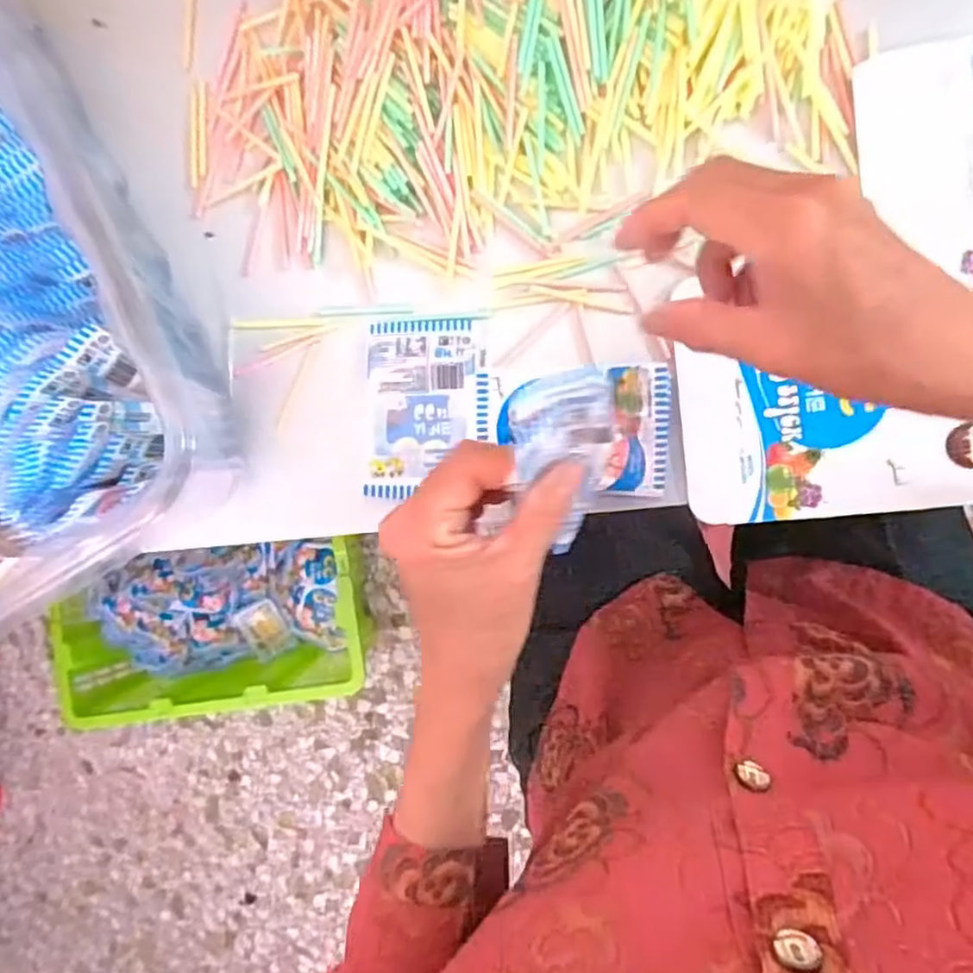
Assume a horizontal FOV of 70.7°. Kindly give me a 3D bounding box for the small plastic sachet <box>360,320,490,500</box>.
[{"bbox_3d":[-0.037,-0.047,0.410,0.071,0.005,0.105,2,90,10],"label":"small plastic sachet"}]

